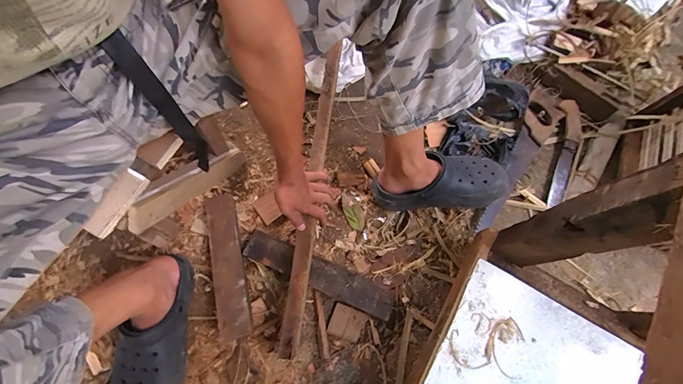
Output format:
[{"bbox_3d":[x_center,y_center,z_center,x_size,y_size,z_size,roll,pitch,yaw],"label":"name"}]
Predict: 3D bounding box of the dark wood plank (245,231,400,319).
[{"bbox_3d":[-0.045,0.164,0.683,0.311,0.016,0.061,25,70,4],"label":"dark wood plank"}]

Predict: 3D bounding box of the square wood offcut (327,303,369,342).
[{"bbox_3d":[0.011,0.266,0.686,0.068,0.017,0.060,18,65,8],"label":"square wood offcut"}]

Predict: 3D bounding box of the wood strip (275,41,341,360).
[{"bbox_3d":[-0.057,-0.025,0.693,0.035,0.022,0.659,7,70,2],"label":"wood strip"}]

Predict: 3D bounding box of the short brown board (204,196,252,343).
[{"bbox_3d":[-0.226,0.138,0.668,0.058,0.021,0.279,-12,68,-11],"label":"short brown board"}]

